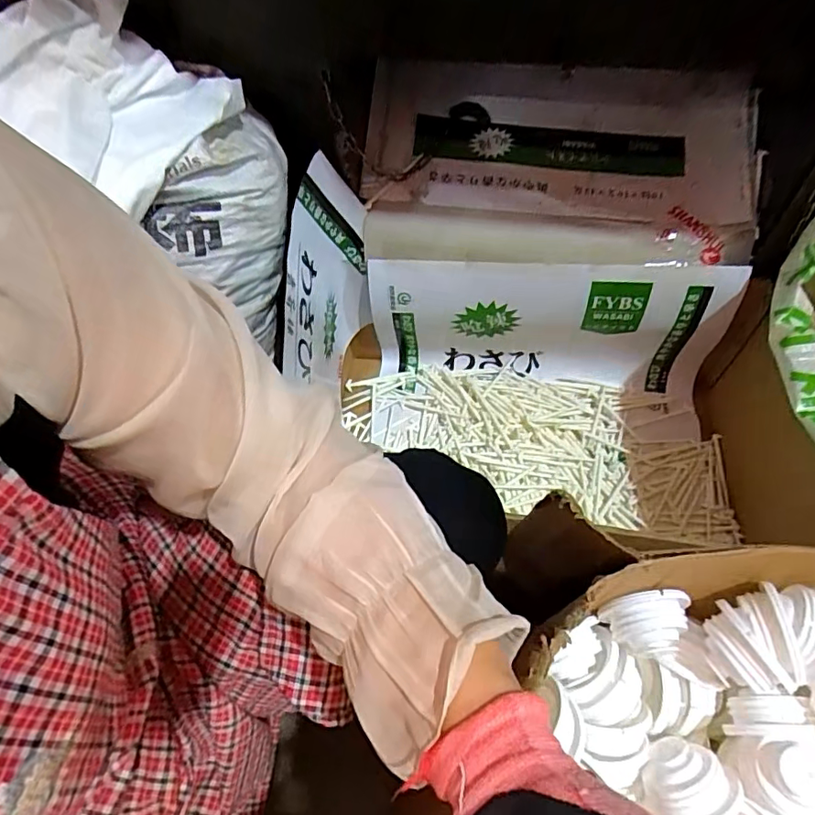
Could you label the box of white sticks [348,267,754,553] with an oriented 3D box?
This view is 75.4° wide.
[{"bbox_3d":[0.222,-0.030,0.824,0.568,0.252,0.285,2,55,3],"label":"box of white sticks"}]

